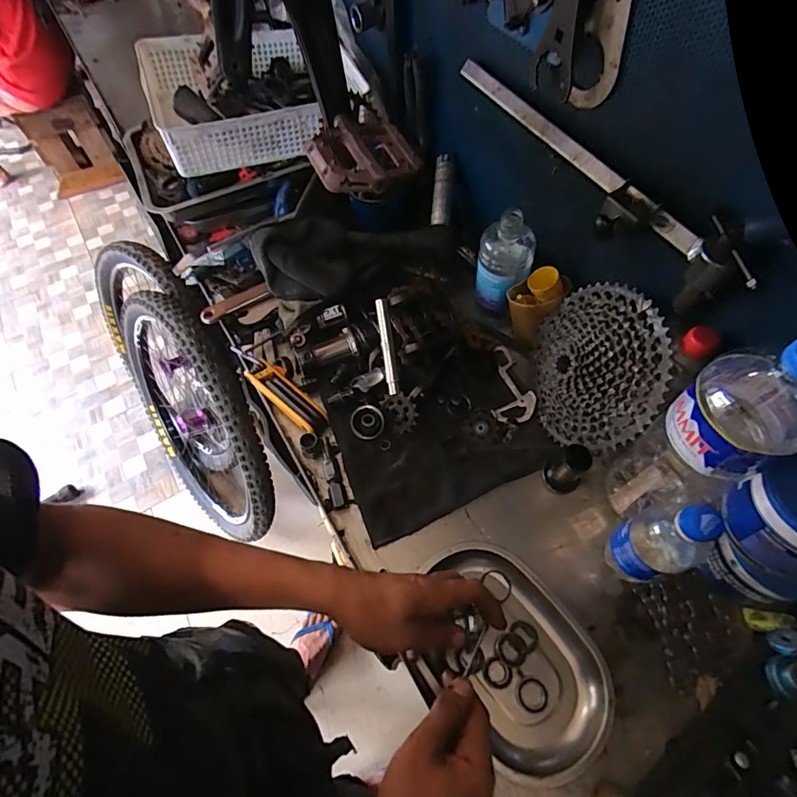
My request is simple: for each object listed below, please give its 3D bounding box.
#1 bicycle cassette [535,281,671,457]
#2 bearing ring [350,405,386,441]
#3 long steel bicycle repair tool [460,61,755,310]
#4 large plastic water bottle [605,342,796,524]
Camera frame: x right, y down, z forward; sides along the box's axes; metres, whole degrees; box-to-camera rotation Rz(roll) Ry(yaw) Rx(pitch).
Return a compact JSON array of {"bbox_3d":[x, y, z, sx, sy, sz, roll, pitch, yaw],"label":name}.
[{"bbox_3d":[0.216,-0.039,0.542,0.047,0.179,0.193,4,77,-30],"label":"bicycle cassette"},{"bbox_3d":[-0.041,0.032,0.611,0.046,0.009,0.045,0,85,-5],"label":"bearing ring"},{"bbox_3d":[0.184,-0.235,0.506,0.057,0.075,0.419,-31,63,-15],"label":"long steel bicycle repair tool"},{"bbox_3d":[0.289,0.044,0.439,0.106,0.314,0.091,-36,65,-17],"label":"large plastic water bottle"}]

